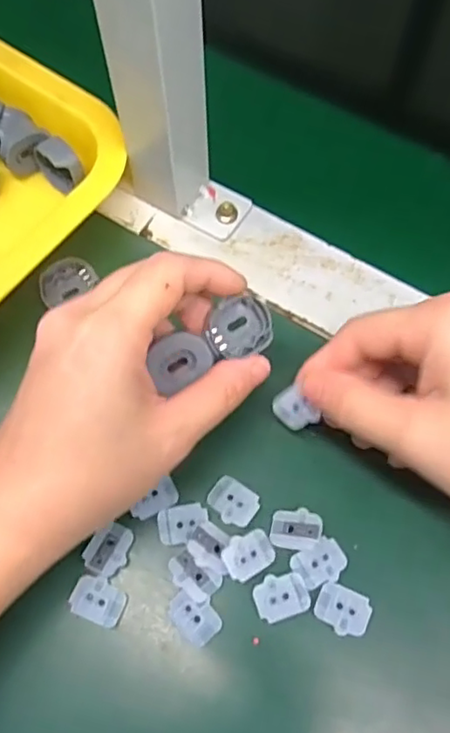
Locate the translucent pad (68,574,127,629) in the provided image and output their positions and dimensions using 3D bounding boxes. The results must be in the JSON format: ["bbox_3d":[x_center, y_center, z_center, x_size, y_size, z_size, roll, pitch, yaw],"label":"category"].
[{"bbox_3d":[-0.052,0.096,0.247,0.021,0.006,0.016,21,68,10],"label":"translucent pad"}]

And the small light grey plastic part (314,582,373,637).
[{"bbox_3d":[0.048,0.099,0.245,0.021,0.004,0.017,21,68,10],"label":"small light grey plastic part"}]

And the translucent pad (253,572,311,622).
[{"bbox_3d":[0.023,0.093,0.246,0.022,0.004,0.016,-18,67,-7],"label":"translucent pad"}]

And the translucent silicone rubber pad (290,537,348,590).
[{"bbox_3d":[0.040,0.083,0.253,0.021,0.005,0.017,-27,69,-11],"label":"translucent silicone rubber pad"}]

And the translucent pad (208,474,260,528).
[{"bbox_3d":[0.004,0.059,0.263,0.021,0.004,0.017,33,71,14],"label":"translucent pad"}]

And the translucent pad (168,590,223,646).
[{"bbox_3d":[-0.012,0.102,0.244,0.015,0.004,0.021,-39,71,-15],"label":"translucent pad"}]

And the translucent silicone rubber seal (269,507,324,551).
[{"bbox_3d":[0.031,0.069,0.256,0.021,0.004,0.017,9,67,5],"label":"translucent silicone rubber seal"}]

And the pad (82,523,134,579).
[{"bbox_3d":[-0.049,0.078,0.256,0.016,0.005,0.021,28,70,13],"label":"pad"}]

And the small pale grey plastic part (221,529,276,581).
[{"bbox_3d":[0.010,0.079,0.253,0.021,0.005,0.016,-31,69,-12],"label":"small pale grey plastic part"}]

